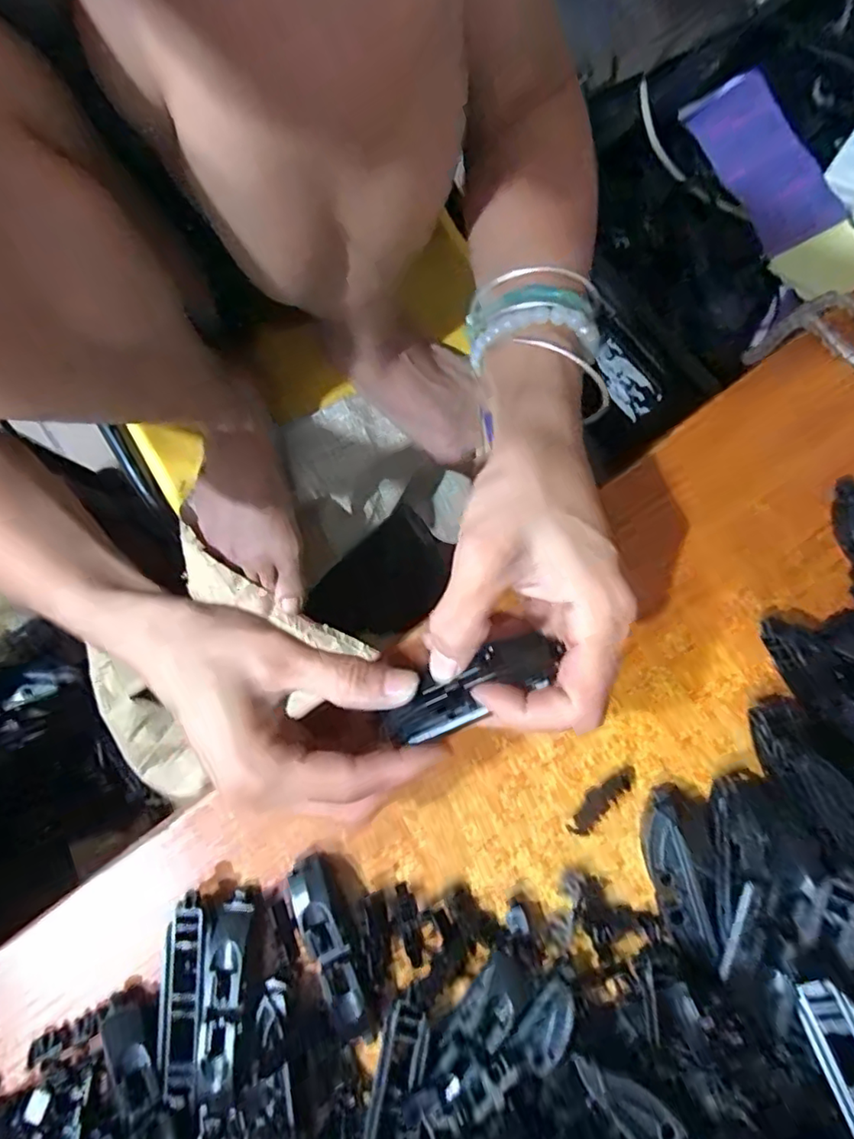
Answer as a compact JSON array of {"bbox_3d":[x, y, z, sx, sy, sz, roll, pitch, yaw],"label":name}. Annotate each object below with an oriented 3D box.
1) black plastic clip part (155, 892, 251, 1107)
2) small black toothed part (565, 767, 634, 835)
[{"bbox_3d":[-0.095,0.181,0.242,0.034,0.015,0.077,0,83,1],"label":"black plastic clip part"},{"bbox_3d":[0.081,0.106,0.264,0.040,0.005,0.011,-43,84,-4],"label":"small black toothed part"}]

